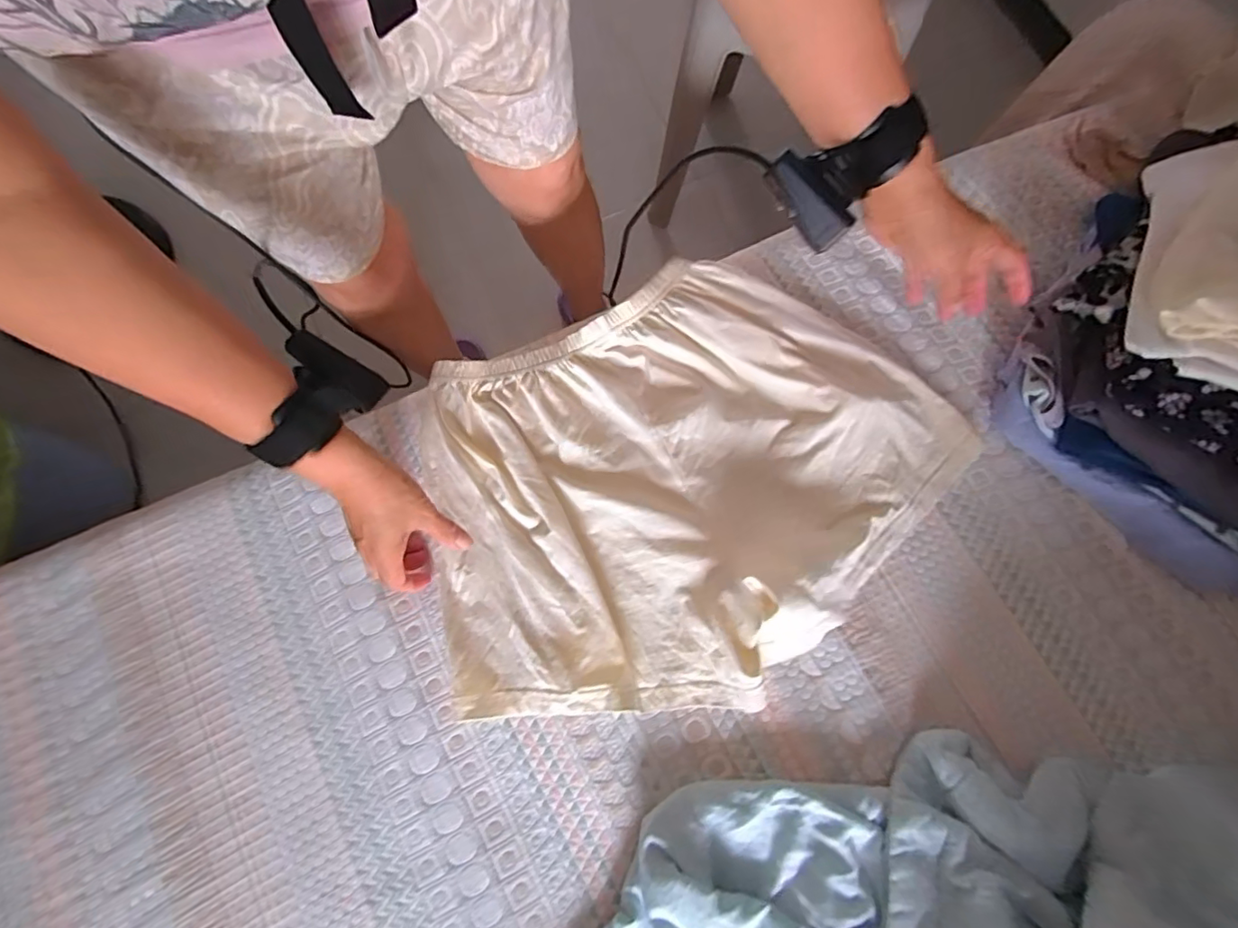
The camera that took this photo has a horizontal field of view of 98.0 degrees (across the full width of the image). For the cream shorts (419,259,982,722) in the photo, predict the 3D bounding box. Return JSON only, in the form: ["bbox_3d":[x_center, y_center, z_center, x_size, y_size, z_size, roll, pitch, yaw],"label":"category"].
[{"bbox_3d":[0.061,0.006,0.472,0.459,0.047,0.361,-11,77,-2],"label":"cream shorts"}]

